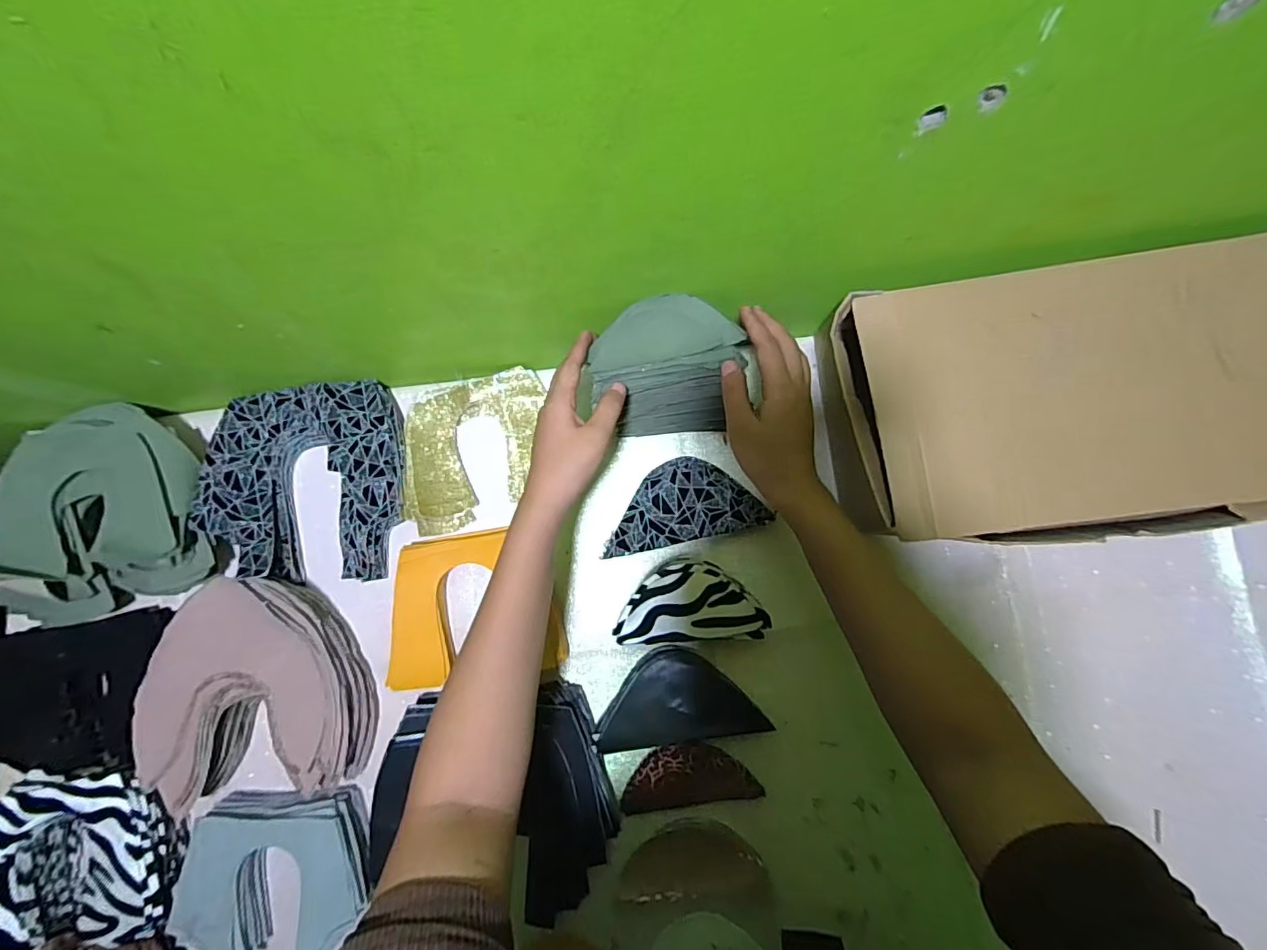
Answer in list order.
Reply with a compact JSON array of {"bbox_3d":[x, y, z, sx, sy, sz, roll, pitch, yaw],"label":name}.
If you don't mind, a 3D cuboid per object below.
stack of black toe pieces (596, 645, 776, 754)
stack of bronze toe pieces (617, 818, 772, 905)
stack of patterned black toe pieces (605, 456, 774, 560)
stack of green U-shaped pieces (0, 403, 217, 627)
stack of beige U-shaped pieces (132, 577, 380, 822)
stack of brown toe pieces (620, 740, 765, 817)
[{"bbox_3d":[0.038,0.193,0.471,0.139,0.042,0.075,-8,80,2],"label":"stack of black toe pieces"},{"bbox_3d":[0.049,0.326,0.454,0.122,0.018,0.058,-7,80,2],"label":"stack of bronze toe pieces"},{"bbox_3d":[0.043,0.025,0.502,0.145,0.027,0.076,-12,80,1],"label":"stack of patterned black toe pieces"},{"bbox_3d":[-0.493,0.031,0.493,0.171,0.060,0.189,-12,80,1],"label":"stack of green U-shaped pieces"},{"bbox_3d":[-0.338,0.187,0.481,0.178,0.055,0.178,-9,80,1],"label":"stack of beige U-shaped pieces"},{"bbox_3d":[0.046,0.261,0.465,0.117,0.014,0.052,-12,80,1],"label":"stack of brown toe pieces"}]

